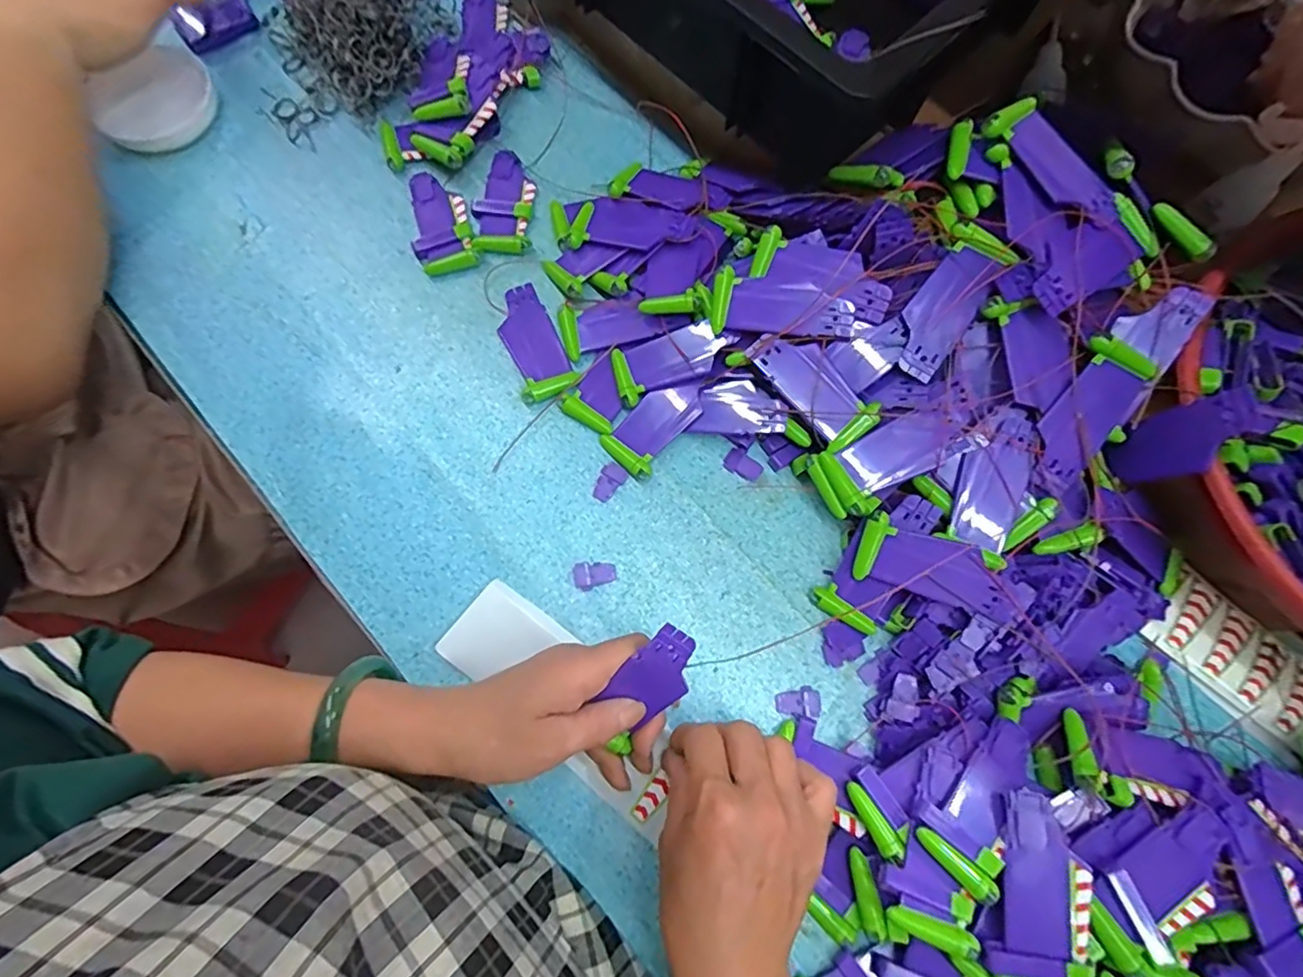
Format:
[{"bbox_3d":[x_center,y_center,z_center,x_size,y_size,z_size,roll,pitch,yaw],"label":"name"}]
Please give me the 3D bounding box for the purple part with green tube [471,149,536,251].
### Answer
[{"bbox_3d":[-0.111,-0.219,0.453,0.043,0.007,0.087,3,74,0],"label":"purple part with green tube"}]

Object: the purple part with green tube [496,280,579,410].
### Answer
[{"bbox_3d":[-0.085,-0.105,0.424,0.039,0.009,0.090,-22,75,-7],"label":"purple part with green tube"}]

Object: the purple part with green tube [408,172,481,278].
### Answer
[{"bbox_3d":[-0.159,-0.201,0.448,0.043,0.008,0.088,-15,75,-5],"label":"purple part with green tube"}]

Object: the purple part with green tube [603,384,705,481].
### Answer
[{"bbox_3d":[0.004,-0.043,0.405,0.073,0.017,0.038,-43,79,-12],"label":"purple part with green tube"}]

